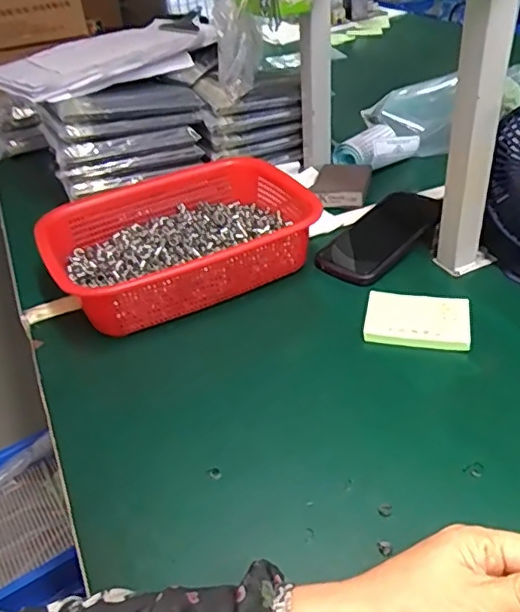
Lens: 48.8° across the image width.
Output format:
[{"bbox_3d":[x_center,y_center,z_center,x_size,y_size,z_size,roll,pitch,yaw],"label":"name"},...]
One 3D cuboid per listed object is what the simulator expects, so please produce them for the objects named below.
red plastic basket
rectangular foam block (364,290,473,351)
[{"bbox_3d":[-0.080,-0.075,0.646,0.294,0.073,0.214,-19,39,-16],"label":"red plastic basket"},{"bbox_3d":[0.150,0.014,0.547,0.094,0.015,0.063,5,39,15],"label":"rectangular foam block"}]

